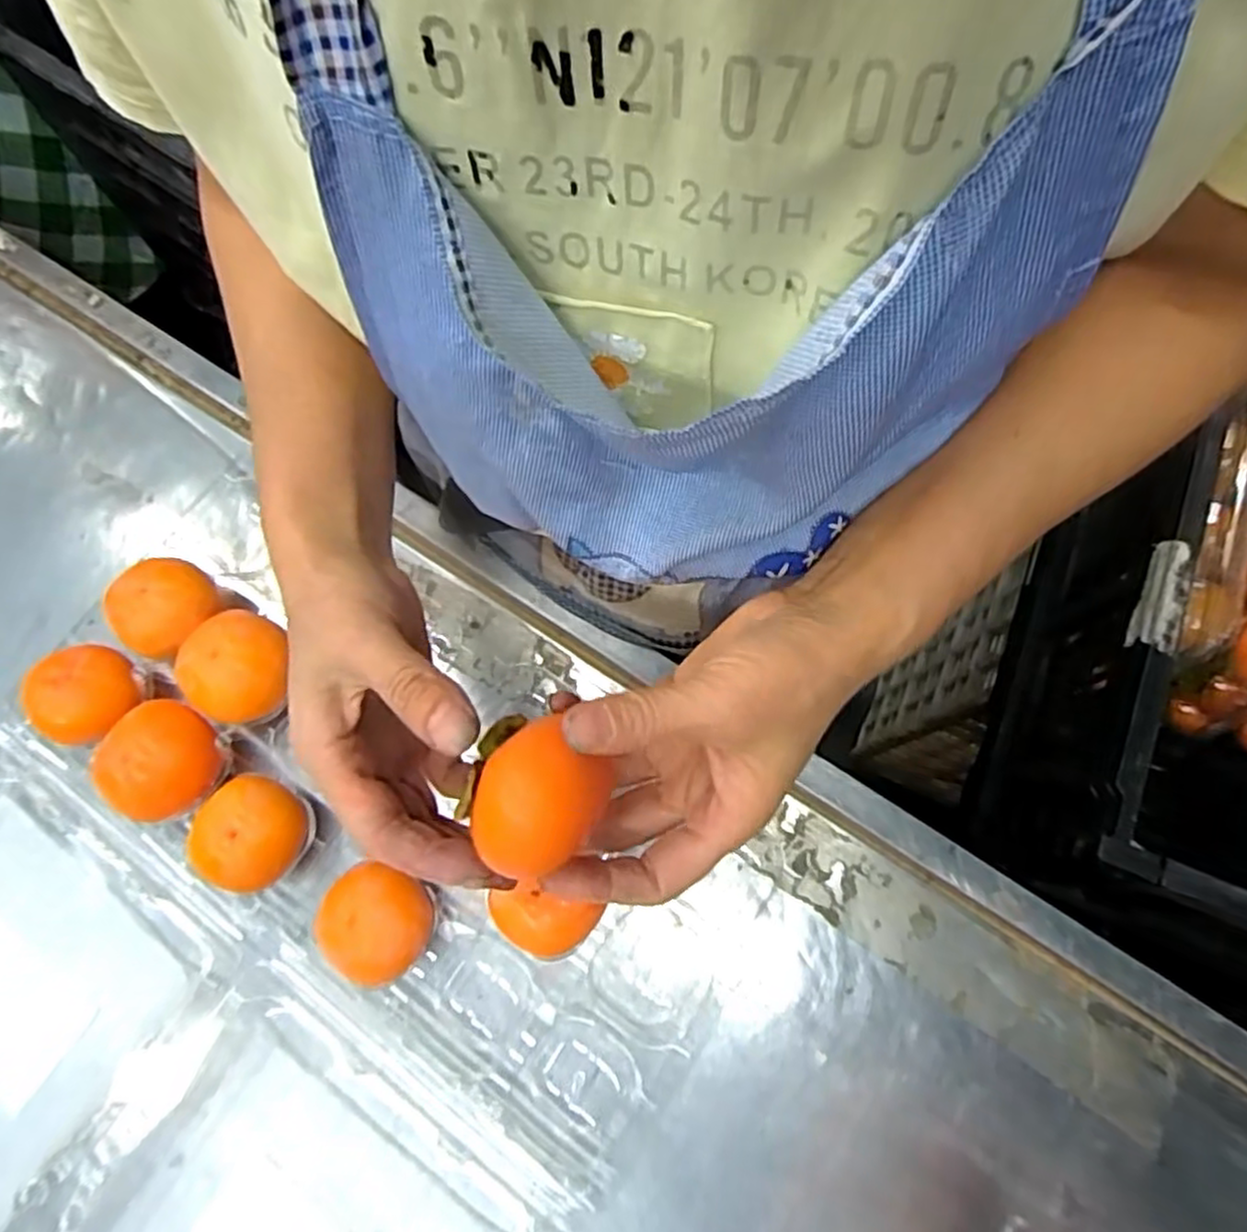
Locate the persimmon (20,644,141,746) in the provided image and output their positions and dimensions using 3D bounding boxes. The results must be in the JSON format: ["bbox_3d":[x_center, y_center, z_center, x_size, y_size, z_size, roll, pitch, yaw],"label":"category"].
[{"bbox_3d":[-0.303,0.045,0.412,0.051,0.046,0.053,29,74,9],"label":"persimmon"}]

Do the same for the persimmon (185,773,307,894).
[{"bbox_3d":[-0.196,0.116,0.385,0.051,0.044,0.055,0,72,0],"label":"persimmon"}]

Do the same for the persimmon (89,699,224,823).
[{"bbox_3d":[-0.246,0.080,0.396,0.053,0.055,0.055,0,72,0],"label":"persimmon"}]

